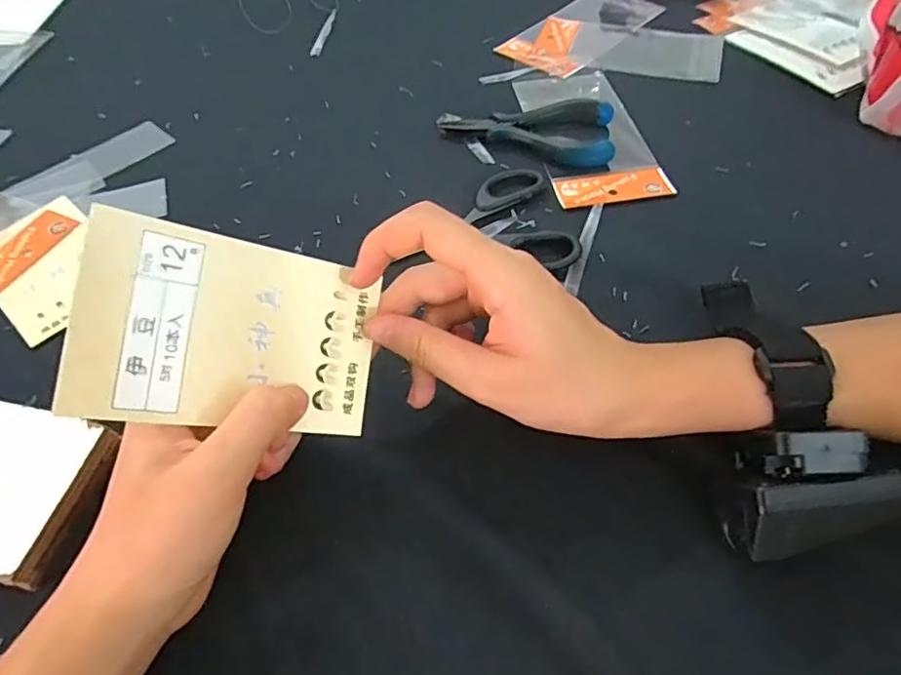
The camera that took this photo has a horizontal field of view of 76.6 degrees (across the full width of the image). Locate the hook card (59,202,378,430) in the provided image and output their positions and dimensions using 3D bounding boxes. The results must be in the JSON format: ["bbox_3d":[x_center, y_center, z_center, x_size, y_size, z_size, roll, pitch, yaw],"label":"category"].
[{"bbox_3d":[-0.078,-0.001,0.215,0.107,0.004,0.067,11,86,-37],"label":"hook card"}]

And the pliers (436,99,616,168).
[{"bbox_3d":[0.052,-0.147,0.402,0.121,0.014,0.053,5,53,6],"label":"pliers"}]

